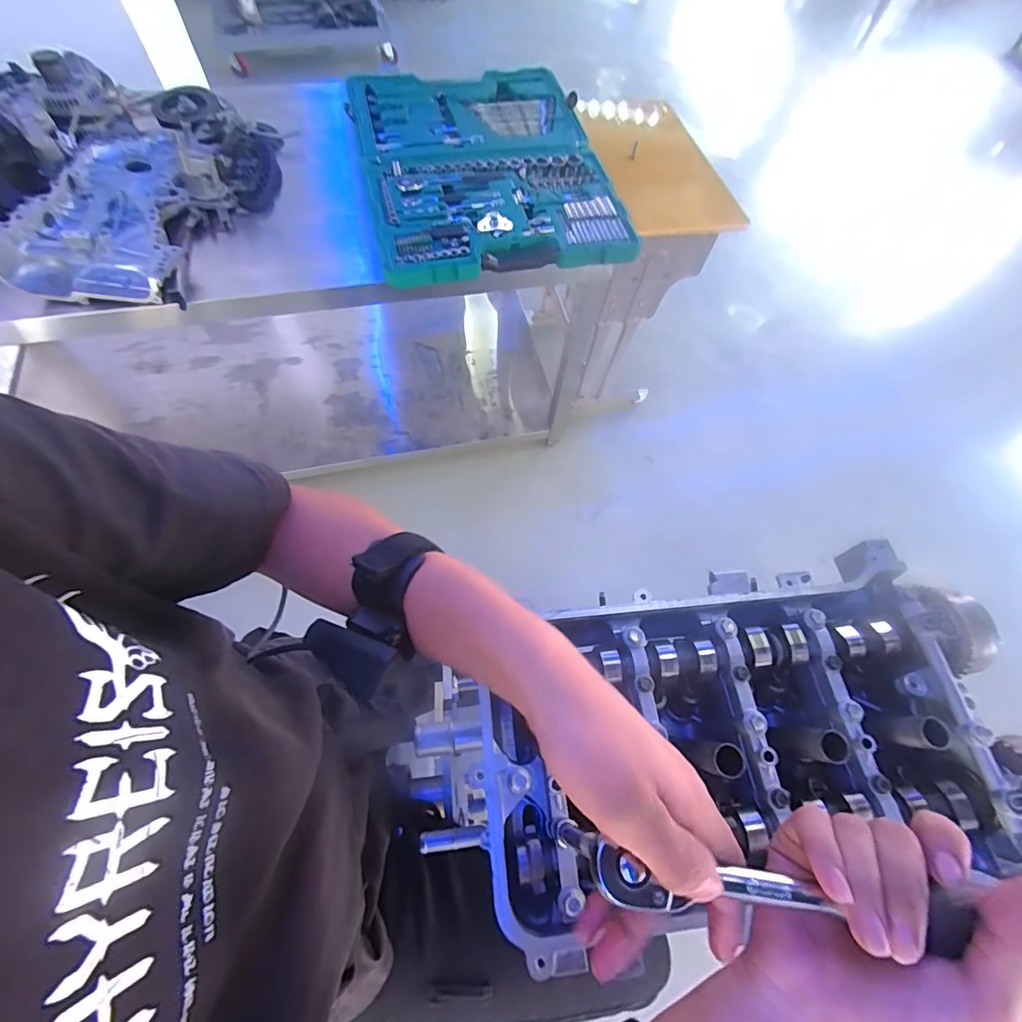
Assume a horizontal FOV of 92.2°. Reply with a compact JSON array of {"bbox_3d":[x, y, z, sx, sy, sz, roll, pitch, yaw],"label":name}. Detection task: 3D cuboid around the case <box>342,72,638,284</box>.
[{"bbox_3d":[-0.072,-0.810,1.143,0.540,0.066,0.733,-12,66,-9],"label":"case"}]

